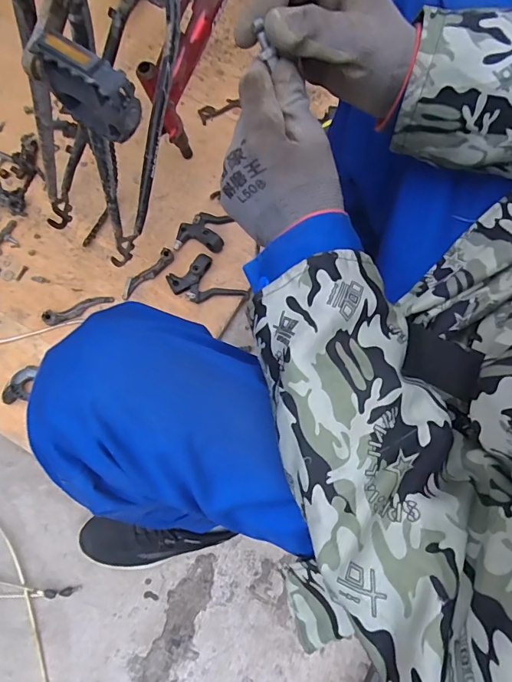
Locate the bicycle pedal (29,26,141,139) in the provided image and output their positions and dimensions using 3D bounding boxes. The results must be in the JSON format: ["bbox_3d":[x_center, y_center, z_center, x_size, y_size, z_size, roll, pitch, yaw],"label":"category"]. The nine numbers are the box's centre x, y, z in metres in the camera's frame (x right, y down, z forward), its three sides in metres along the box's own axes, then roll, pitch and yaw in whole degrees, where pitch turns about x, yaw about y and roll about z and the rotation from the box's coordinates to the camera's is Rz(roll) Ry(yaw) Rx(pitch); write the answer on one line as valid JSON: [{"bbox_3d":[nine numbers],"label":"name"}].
[{"bbox_3d":[-0.149,-0.228,0.391,0.092,0.071,0.026,35,74,9],"label":"bicycle pedal"}]

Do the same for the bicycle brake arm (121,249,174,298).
[{"bbox_3d":[-0.200,-0.124,0.784,0.117,0.021,0.028,-39,77,-11],"label":"bicycle brake arm"}]

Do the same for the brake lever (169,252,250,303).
[{"bbox_3d":[-0.090,-0.099,0.775,0.091,0.029,0.123,-43,78,-12],"label":"brake lever"}]

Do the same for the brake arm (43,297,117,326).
[{"bbox_3d":[-0.316,-0.057,0.761,0.121,0.023,0.028,-20,74,-6],"label":"brake arm"}]

